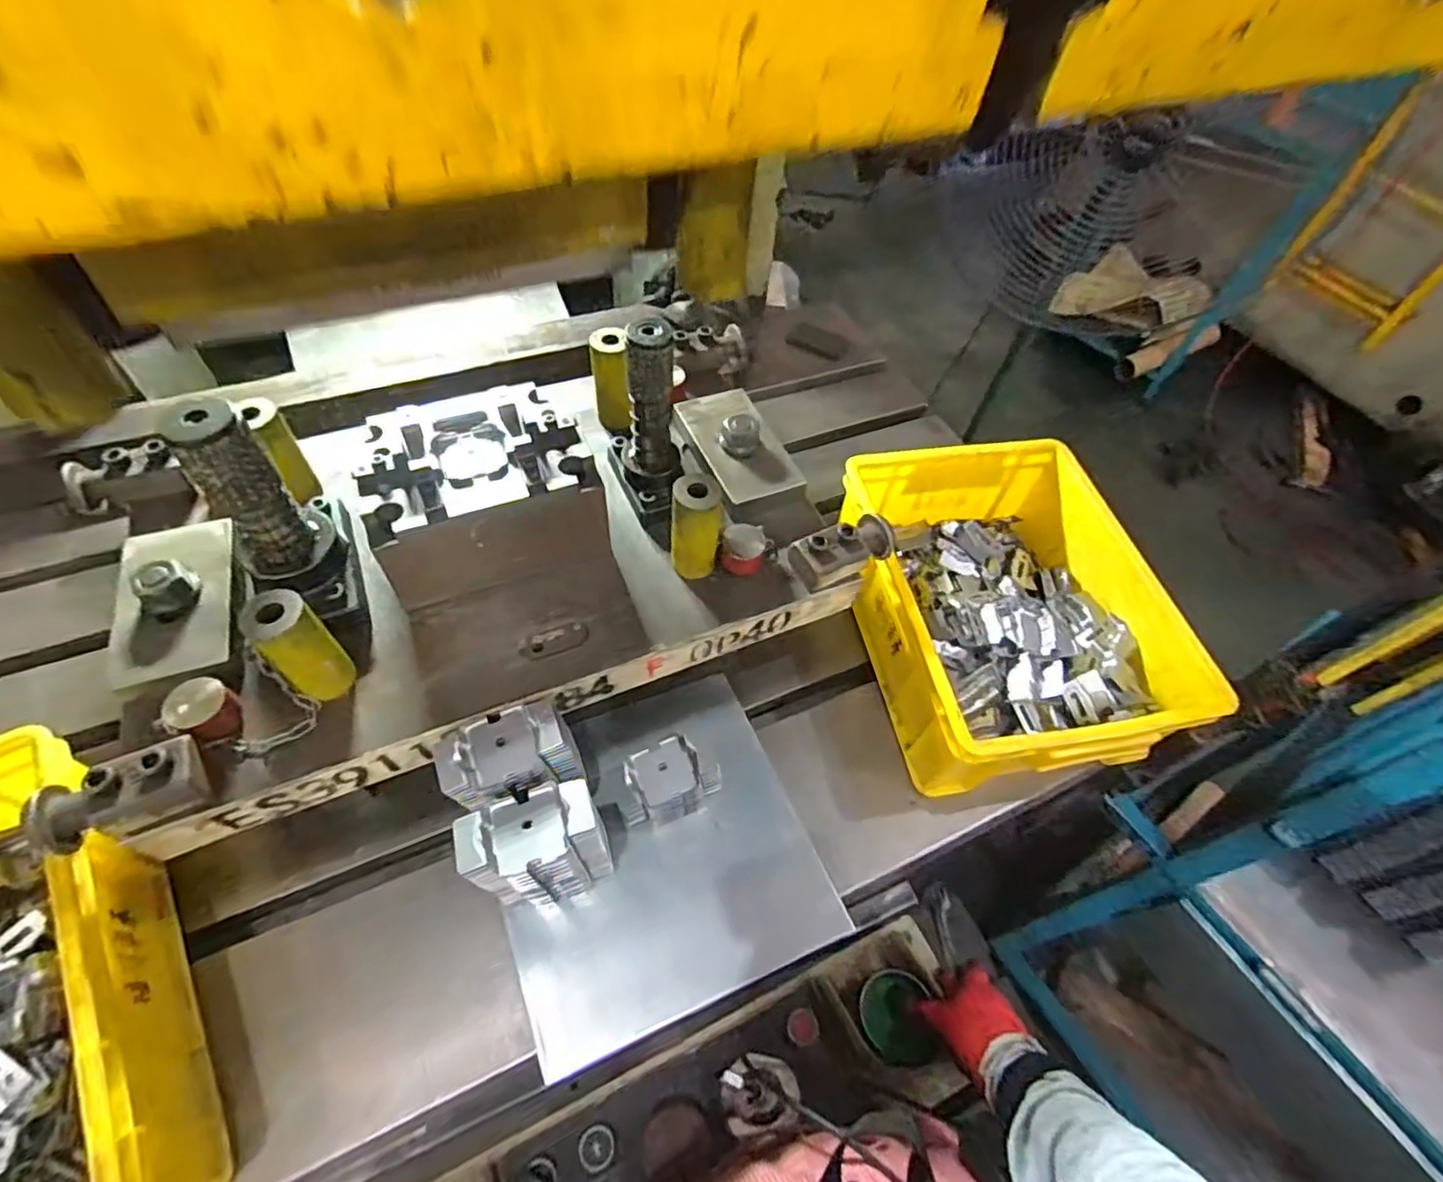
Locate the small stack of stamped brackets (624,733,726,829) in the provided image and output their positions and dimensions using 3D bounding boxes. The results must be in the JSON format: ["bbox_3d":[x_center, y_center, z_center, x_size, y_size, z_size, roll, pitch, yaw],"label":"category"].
[{"bbox_3d":[-0.047,0.170,0.585,0.088,0.070,0.061,-20,58,-17],"label":"small stack of stamped brackets"}]

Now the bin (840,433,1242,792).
[{"bbox_3d":[0.280,0.016,0.674,0.274,0.121,0.341,-9,56,-10],"label":"bin"}]

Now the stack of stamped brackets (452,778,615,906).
[{"bbox_3d":[-0.135,0.194,0.494,0.087,0.128,0.053,-22,59,-18],"label":"stack of stamped brackets"}]

